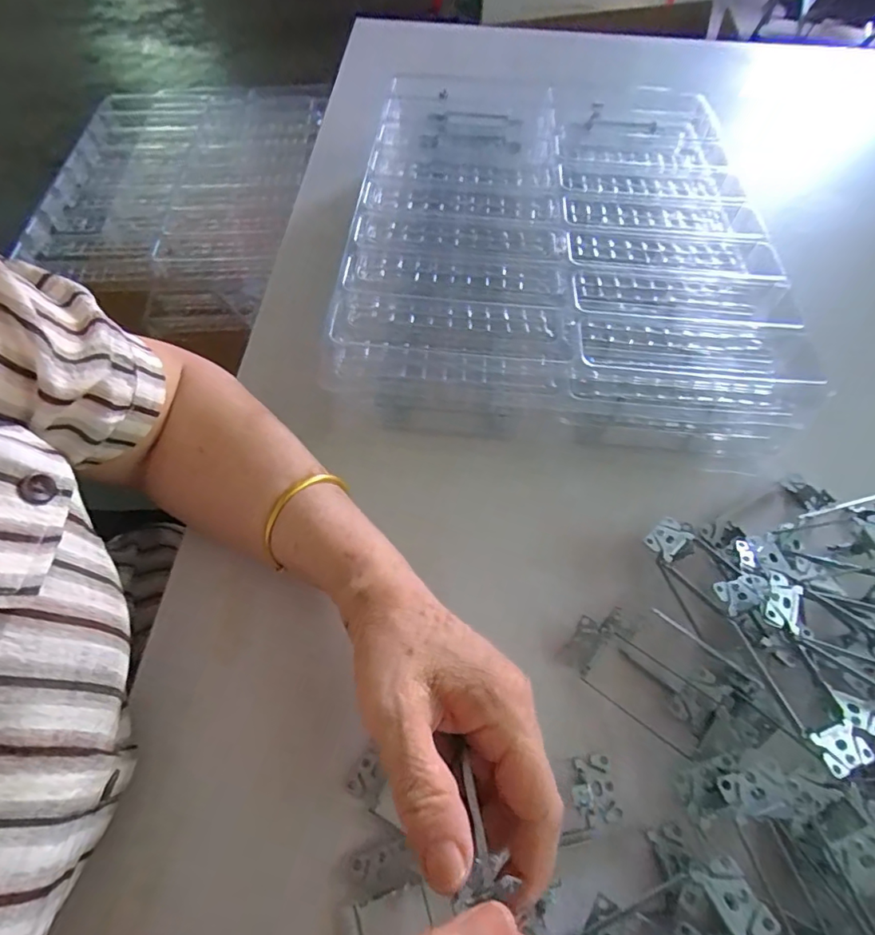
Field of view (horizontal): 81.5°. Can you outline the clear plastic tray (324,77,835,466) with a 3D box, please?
[{"bbox_3d":[0.105,-0.213,0.475,0.339,0.075,0.423,3,60,2],"label":"clear plastic tray"}]

